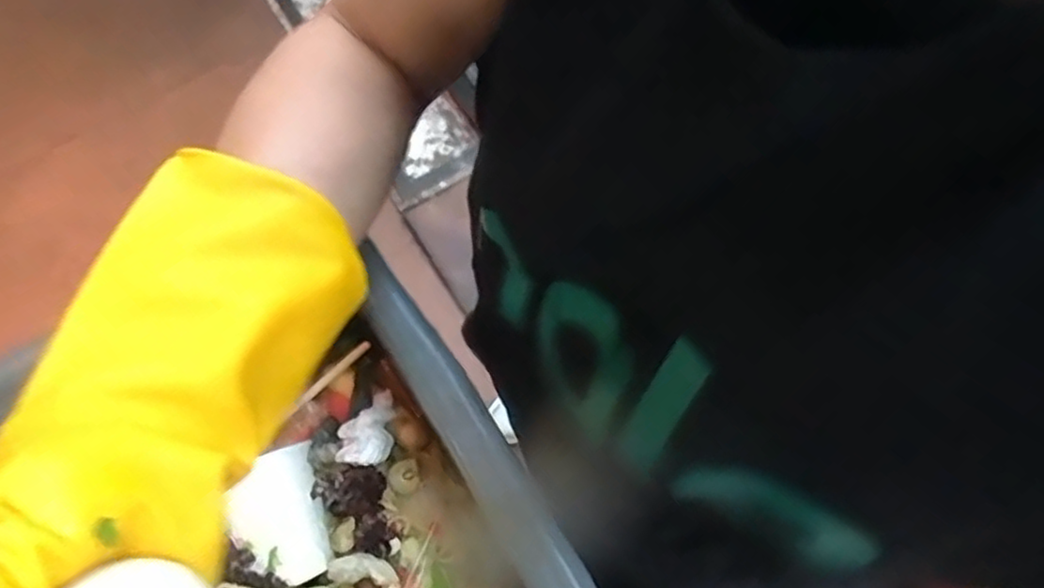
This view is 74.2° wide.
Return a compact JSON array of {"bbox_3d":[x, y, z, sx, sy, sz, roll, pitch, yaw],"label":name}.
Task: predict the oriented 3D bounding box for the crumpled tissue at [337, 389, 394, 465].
[{"bbox_3d":[-0.101,0.085,0.448,0.031,0.024,0.049,3,73,1],"label":"crumpled tissue"}]

